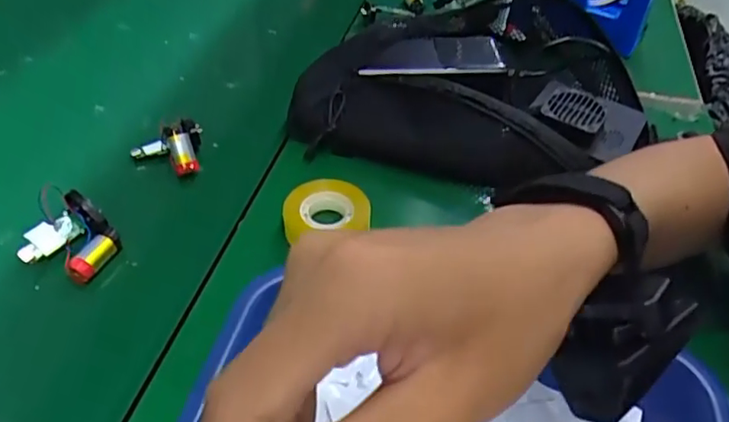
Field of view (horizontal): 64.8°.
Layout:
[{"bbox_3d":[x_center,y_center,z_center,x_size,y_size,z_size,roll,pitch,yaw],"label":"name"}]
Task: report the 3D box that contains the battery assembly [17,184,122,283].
[{"bbox_3d":[-0.187,0.015,0.364,0.055,0.024,0.049,15,45,10],"label":"battery assembly"}]

